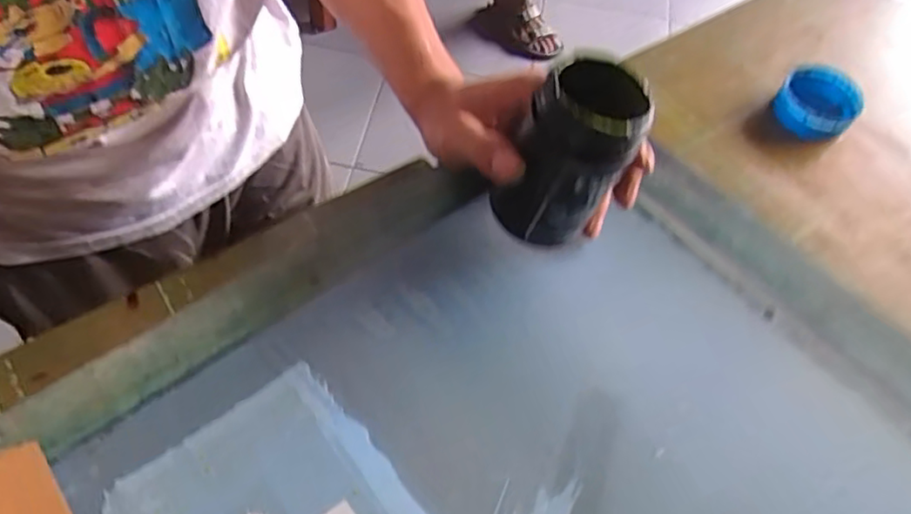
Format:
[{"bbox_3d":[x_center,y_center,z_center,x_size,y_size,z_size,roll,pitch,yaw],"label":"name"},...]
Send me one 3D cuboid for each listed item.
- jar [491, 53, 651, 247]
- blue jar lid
[{"bbox_3d":[0.058,-0.049,0.340,0.048,0.103,0.050,11,50,-14],"label":"jar"},{"bbox_3d":[0.289,-0.122,0.513,0.059,0.027,0.055,3,59,-5],"label":"blue jar lid"}]

